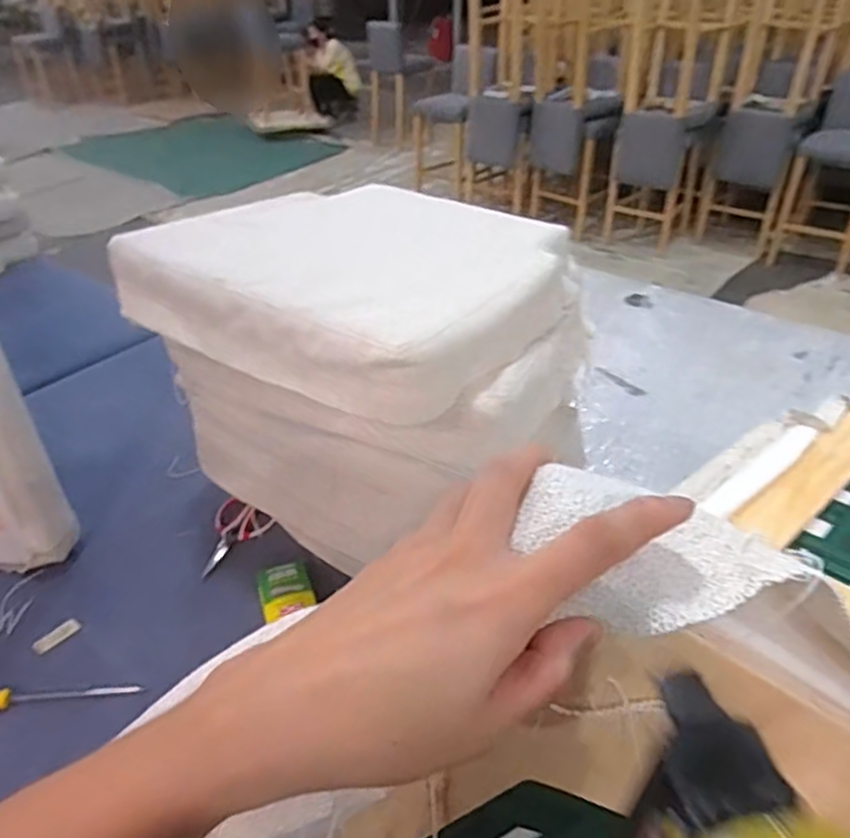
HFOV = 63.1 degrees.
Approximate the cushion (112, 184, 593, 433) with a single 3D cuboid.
[{"bbox_3d":[-0.064,-0.183,0.964,0.534,0.146,0.490,22,35,28],"label":"cushion"}]

